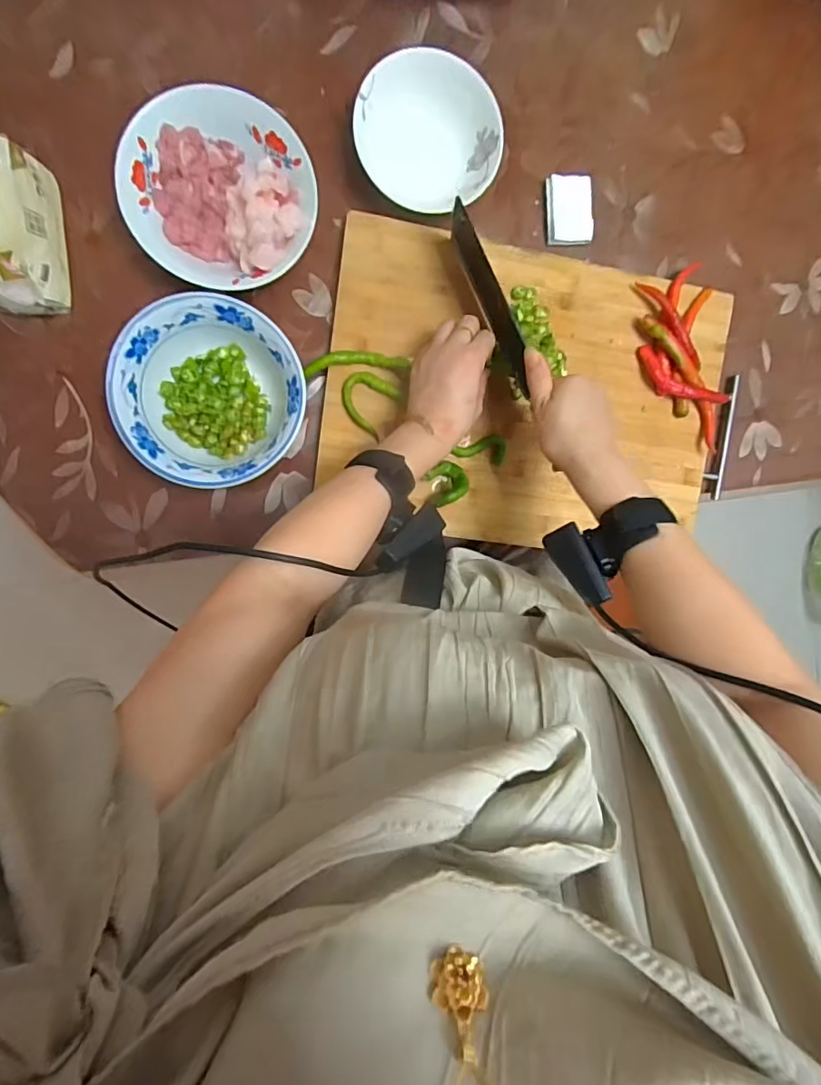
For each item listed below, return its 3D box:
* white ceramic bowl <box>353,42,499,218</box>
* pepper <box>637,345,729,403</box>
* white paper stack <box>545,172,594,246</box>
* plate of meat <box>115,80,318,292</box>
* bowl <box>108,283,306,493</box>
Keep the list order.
[{"bbox_3d":[0.016,-0.406,0.523,0.135,0.051,0.136,-1,96,-6],"label":"white ceramic bowl"},{"bbox_3d":[0.307,-0.180,0.584,0.119,0.030,0.037,29,92,-8],"label":"pepper"},{"bbox_3d":[0.175,-0.365,0.565,0.051,0.014,0.070,-2,96,-6],"label":"white paper stack"},{"bbox_3d":[-0.180,-0.333,0.504,0.169,0.063,0.169,-1,96,-6],"label":"plate of meat"},{"bbox_3d":[-0.197,-0.147,0.522,0.175,0.064,0.174,-1,96,-6],"label":"bowl"}]

